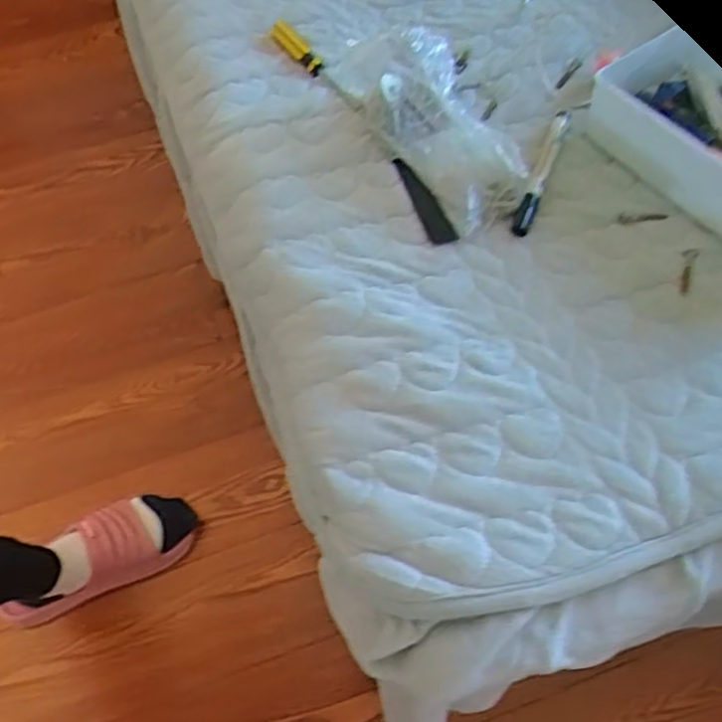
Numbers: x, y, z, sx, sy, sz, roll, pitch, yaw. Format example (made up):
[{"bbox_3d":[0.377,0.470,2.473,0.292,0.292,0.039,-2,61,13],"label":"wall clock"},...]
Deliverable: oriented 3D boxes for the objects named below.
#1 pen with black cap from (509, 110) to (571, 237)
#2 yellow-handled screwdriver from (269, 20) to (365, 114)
[{"bbox_3d":[0.153,-0.162,0.599,0.013,0.016,0.138,20,65,10],"label":"pen with black cap"},{"bbox_3d":[-0.038,-0.278,0.671,0.016,0.016,0.135,-39,69,-15],"label":"yellow-handled screwdriver"}]

